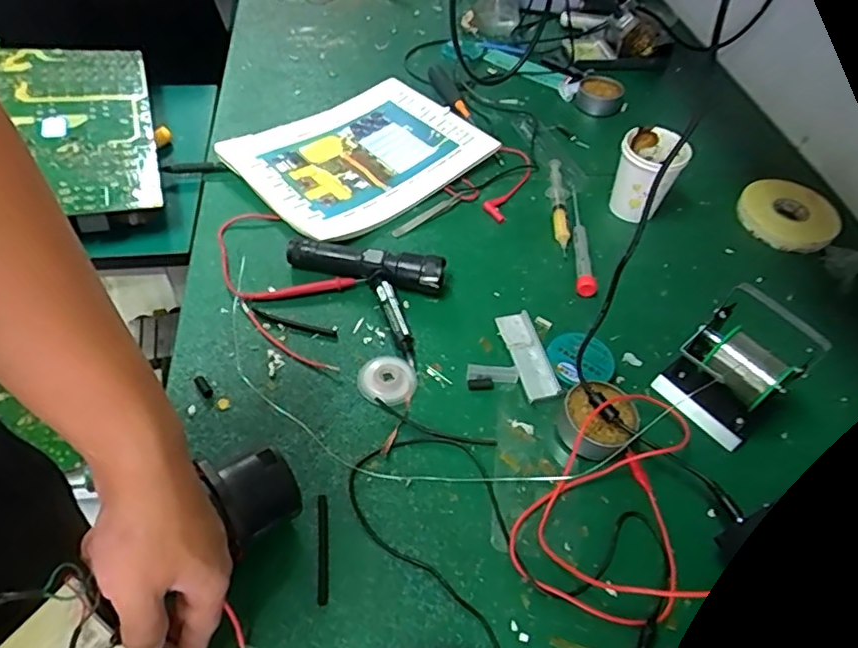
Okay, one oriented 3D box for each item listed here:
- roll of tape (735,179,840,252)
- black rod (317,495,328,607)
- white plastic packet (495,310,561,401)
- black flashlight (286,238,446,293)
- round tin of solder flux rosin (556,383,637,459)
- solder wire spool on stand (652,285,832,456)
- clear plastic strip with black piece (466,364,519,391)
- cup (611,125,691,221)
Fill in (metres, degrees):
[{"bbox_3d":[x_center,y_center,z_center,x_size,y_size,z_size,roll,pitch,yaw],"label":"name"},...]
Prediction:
[{"bbox_3d":[0.441,-0.136,0.729,0.110,0.028,0.110,3,49,-4],"label":"roll of tape"},{"bbox_3d":[-0.080,0.168,0.447,0.007,0.007,0.080,-2,49,-8],"label":"black rod"},{"bbox_3d":[0.094,0.029,0.566,0.032,0.011,0.097,-10,51,-15],"label":"white plastic packet"},{"bbox_3d":[-0.066,-0.061,0.608,0.160,0.034,0.029,12,49,4],"label":"black flashlight"},{"bbox_3d":[0.143,0.080,0.506,0.060,0.036,0.056,3,49,-4],"label":"round tin of solder flux rosin"},{"bbox_3d":[0.268,0.033,0.515,0.080,0.111,0.091,-27,57,-26],"label":"solder wire spool on stand"},{"bbox_3d":[0.059,0.048,0.546,0.049,0.013,0.019,-1,49,-7],"label":"clear plastic strip with black piece"},{"bbox_3d":[0.252,-0.171,0.698,0.074,0.095,0.068,25,51,15],"label":"cup"}]

